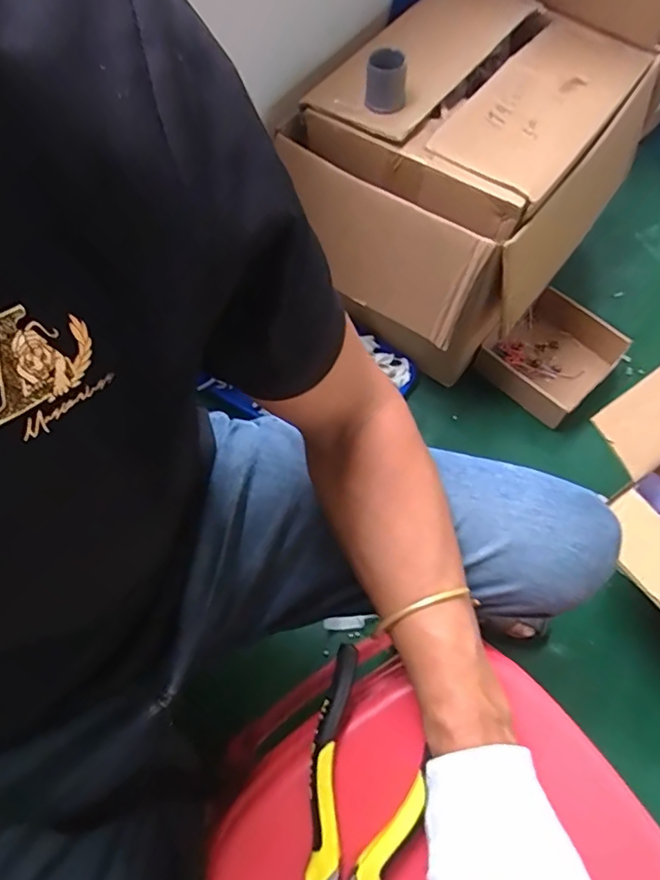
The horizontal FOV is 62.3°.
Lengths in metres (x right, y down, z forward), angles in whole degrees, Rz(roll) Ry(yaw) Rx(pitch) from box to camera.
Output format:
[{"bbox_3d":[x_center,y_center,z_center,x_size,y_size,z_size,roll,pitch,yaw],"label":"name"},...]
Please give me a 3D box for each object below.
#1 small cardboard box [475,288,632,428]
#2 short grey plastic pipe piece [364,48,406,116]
[{"bbox_3d":[0.394,-0.155,0.984,0.208,0.083,0.202,-40,71,-16],"label":"small cardboard box"},{"bbox_3d":[0.072,-0.460,0.699,0.052,0.058,0.045,4,65,2],"label":"short grey plastic pipe piece"}]

